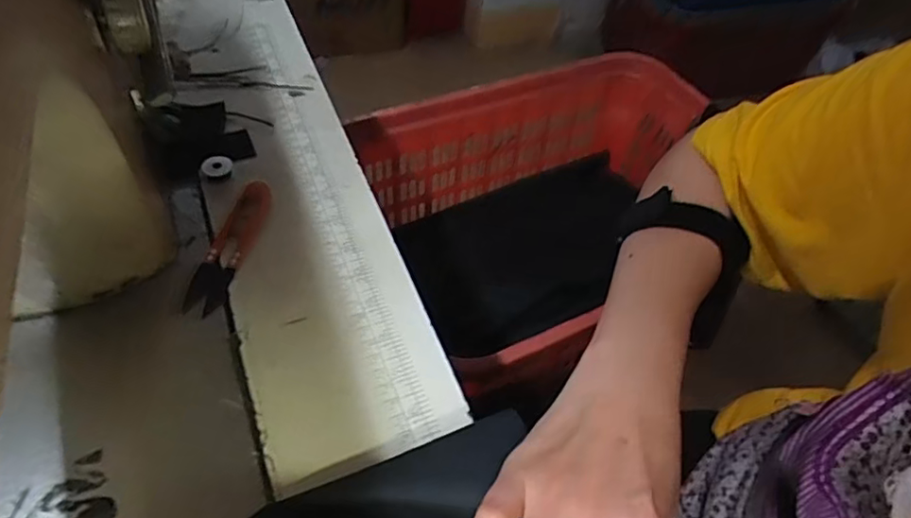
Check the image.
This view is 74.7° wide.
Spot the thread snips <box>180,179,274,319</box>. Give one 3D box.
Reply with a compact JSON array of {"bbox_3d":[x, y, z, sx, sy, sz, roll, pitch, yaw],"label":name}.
[{"bbox_3d":[-0.145,-0.010,0.385,0.026,0.008,0.105,9,51,4],"label":"thread snips"}]

